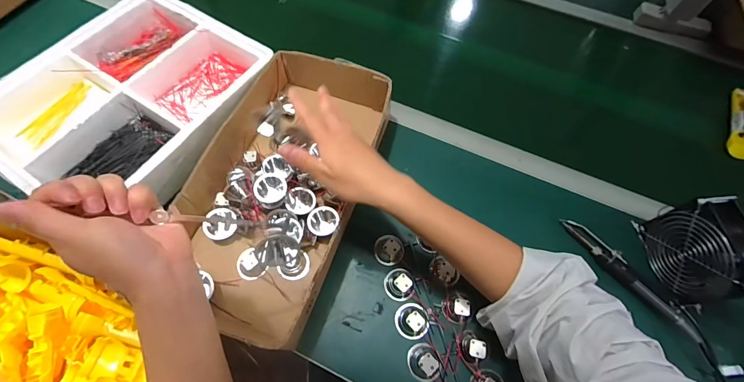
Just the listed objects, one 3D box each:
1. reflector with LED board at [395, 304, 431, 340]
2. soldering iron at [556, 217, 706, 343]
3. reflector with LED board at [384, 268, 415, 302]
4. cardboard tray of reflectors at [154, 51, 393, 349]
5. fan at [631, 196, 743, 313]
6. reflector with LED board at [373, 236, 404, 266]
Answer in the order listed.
[{"bbox_3d":[0.056,0.175,0.459,0.044,0.034,0.045,-6,64,-6],"label":"reflector with LED board"},{"bbox_3d":[0.364,0.115,0.485,0.029,0.029,0.205,-32,69,-17],"label":"soldering iron"},{"bbox_3d":[0.040,0.130,0.479,0.043,0.030,0.043,1,63,-2],"label":"reflector with LED board"},{"bbox_3d":[-0.130,-0.017,0.513,0.221,0.083,0.422,20,64,7],"label":"cardboard tray of reflectors"},{"bbox_3d":[0.434,0.083,0.445,0.052,0.122,0.123,-1,63,-3],"label":"fan"},{"bbox_3d":[0.026,0.084,0.500,0.043,0.025,0.043,1,63,-2],"label":"reflector with LED board"}]

